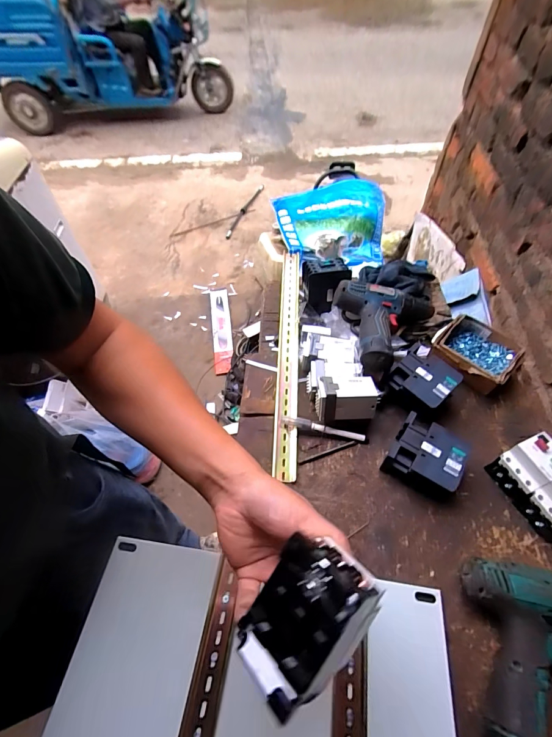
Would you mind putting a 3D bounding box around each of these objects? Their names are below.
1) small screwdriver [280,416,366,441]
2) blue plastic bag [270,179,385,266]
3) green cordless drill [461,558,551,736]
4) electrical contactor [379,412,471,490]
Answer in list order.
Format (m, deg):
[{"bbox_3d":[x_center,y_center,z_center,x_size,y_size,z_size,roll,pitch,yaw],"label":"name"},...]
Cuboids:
[{"bbox_3d":[0.073,0.094,0.542,0.130,0.016,0.016,11,57,7],"label":"small screwdriver"},{"bbox_3d":[0.278,-0.692,1.715,0.559,0.257,0.435,-16,57,-9],"label":"blue plastic bag"},{"bbox_3d":[0.295,0.321,0.363,0.169,0.054,0.199,6,56,5],"label":"green cordless drill"},{"bbox_3d":[0.212,0.125,0.498,0.090,0.058,0.082,26,60,17],"label":"electrical contactor"}]

